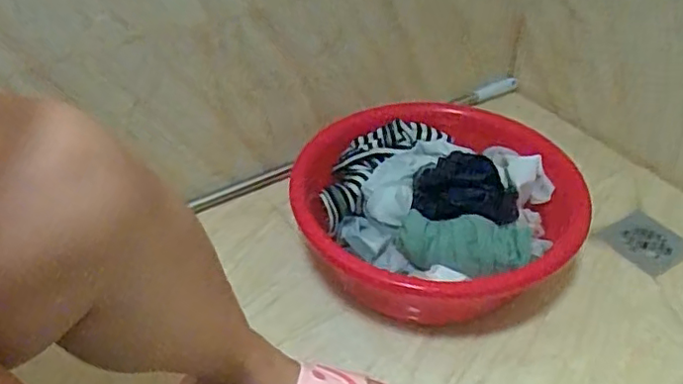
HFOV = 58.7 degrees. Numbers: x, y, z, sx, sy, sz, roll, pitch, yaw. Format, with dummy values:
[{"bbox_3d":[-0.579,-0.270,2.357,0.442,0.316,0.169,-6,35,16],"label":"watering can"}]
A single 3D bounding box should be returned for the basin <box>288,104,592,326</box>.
[{"bbox_3d":[0.124,0.030,0.829,0.358,0.139,0.379,-1,41,1],"label":"basin"}]

